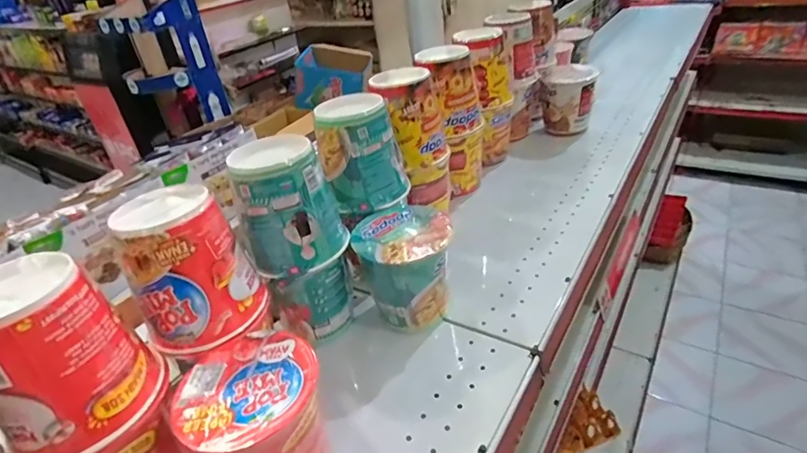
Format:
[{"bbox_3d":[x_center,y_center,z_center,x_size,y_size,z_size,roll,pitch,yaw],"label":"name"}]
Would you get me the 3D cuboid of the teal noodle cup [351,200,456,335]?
[{"bbox_3d":[0.000,0.043,0.515,0.101,0.105,0.109,-5,34,3],"label":"teal noodle cup"}]

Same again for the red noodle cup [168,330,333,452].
[{"bbox_3d":[-0.112,0.159,0.365,0.100,0.107,0.097,-5,34,3],"label":"red noodle cup"}]

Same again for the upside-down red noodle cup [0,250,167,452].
[{"bbox_3d":[-0.234,0.088,0.307,0.084,0.108,0.089,-2,36,1],"label":"upside-down red noodle cup"}]

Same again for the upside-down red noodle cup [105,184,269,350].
[{"bbox_3d":[-0.176,0.029,0.379,0.091,0.106,0.091,-5,34,3],"label":"upside-down red noodle cup"}]

